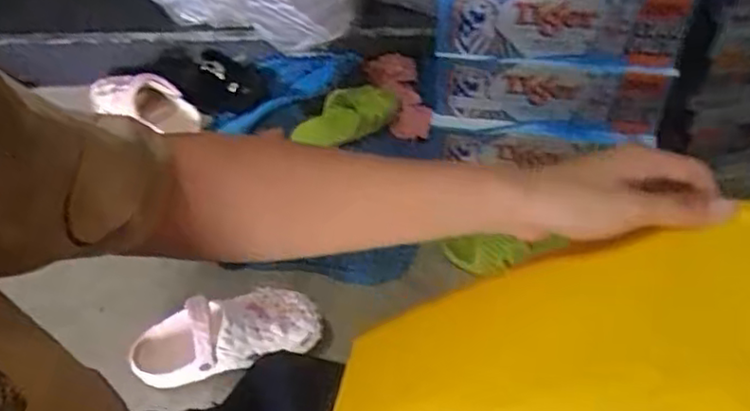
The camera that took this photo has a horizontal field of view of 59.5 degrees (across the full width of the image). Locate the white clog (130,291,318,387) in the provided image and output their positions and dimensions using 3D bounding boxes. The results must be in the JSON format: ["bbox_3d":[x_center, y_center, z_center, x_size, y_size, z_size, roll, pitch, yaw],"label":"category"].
[{"bbox_3d":[-0.201,0.179,0.915,0.233,0.127,0.107,-16,49,-12],"label":"white clog"}]

